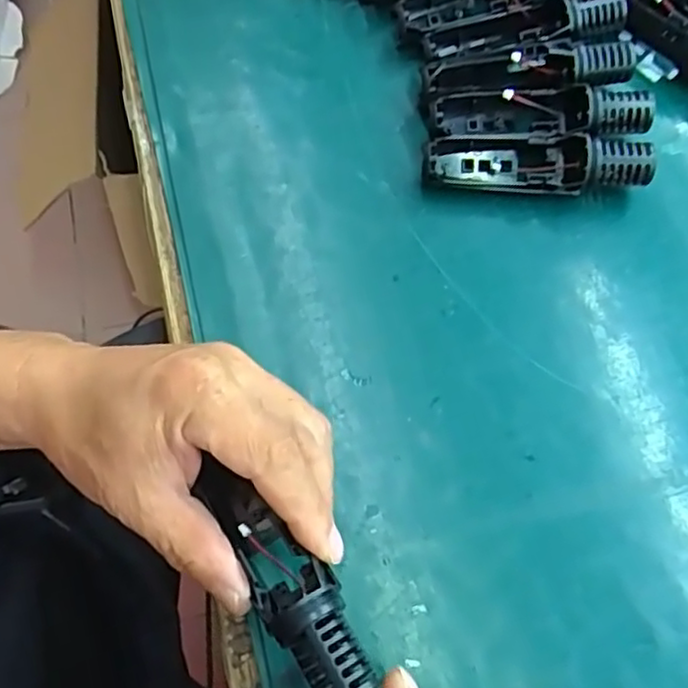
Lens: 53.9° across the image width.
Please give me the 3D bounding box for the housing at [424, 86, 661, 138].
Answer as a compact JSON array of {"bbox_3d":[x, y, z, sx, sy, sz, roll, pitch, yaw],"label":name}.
[{"bbox_3d":[0.110,-0.129,0.384,0.120,0.033,0.033,-2,68,-2],"label":"housing"}]

